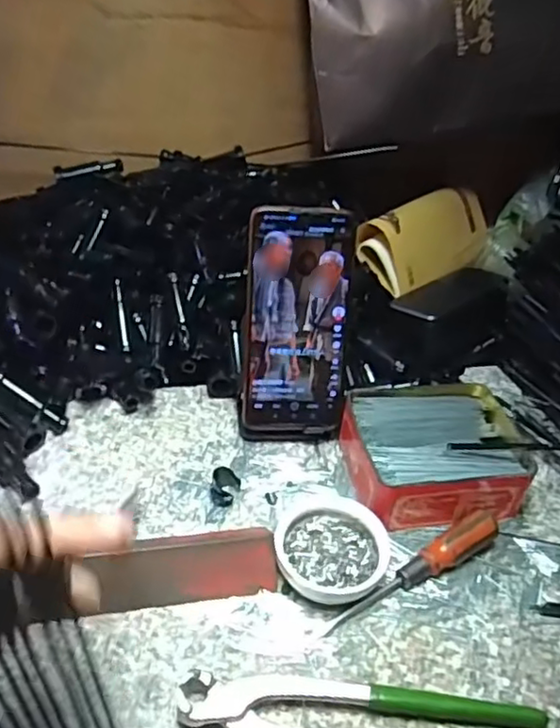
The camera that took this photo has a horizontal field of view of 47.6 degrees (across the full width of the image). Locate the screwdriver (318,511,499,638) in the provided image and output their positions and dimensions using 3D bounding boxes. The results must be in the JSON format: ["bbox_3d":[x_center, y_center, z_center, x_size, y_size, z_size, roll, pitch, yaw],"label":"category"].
[{"bbox_3d":[0.085,0.132,0.410,0.138,0.024,0.020,-18,44,-26],"label":"screwdriver"}]

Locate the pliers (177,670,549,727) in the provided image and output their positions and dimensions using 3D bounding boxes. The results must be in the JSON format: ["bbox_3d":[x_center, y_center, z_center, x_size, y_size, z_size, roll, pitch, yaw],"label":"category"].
[{"bbox_3d":[0.046,0.194,0.342,0.197,0.017,0.049,9,39,4],"label":"pliers"}]

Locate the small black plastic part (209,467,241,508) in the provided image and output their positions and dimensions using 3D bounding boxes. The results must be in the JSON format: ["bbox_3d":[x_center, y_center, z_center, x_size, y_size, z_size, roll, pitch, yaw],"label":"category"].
[{"bbox_3d":[-0.039,0.086,0.449,0.018,0.023,0.021,18,40,15],"label":"small black plastic part"}]

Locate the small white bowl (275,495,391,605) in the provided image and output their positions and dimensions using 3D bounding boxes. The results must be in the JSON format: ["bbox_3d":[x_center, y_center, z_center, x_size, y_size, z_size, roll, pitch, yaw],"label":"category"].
[{"bbox_3d":[0.034,0.121,0.416,0.073,0.024,0.073,4,39,-3],"label":"small white bowl"}]

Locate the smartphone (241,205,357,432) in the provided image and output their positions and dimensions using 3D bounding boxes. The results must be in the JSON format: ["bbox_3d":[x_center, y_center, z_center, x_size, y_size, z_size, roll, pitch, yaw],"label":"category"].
[{"bbox_3d":[0.013,-0.029,0.473,0.076,0.166,0.007,1,15,-6],"label":"smartphone"}]

